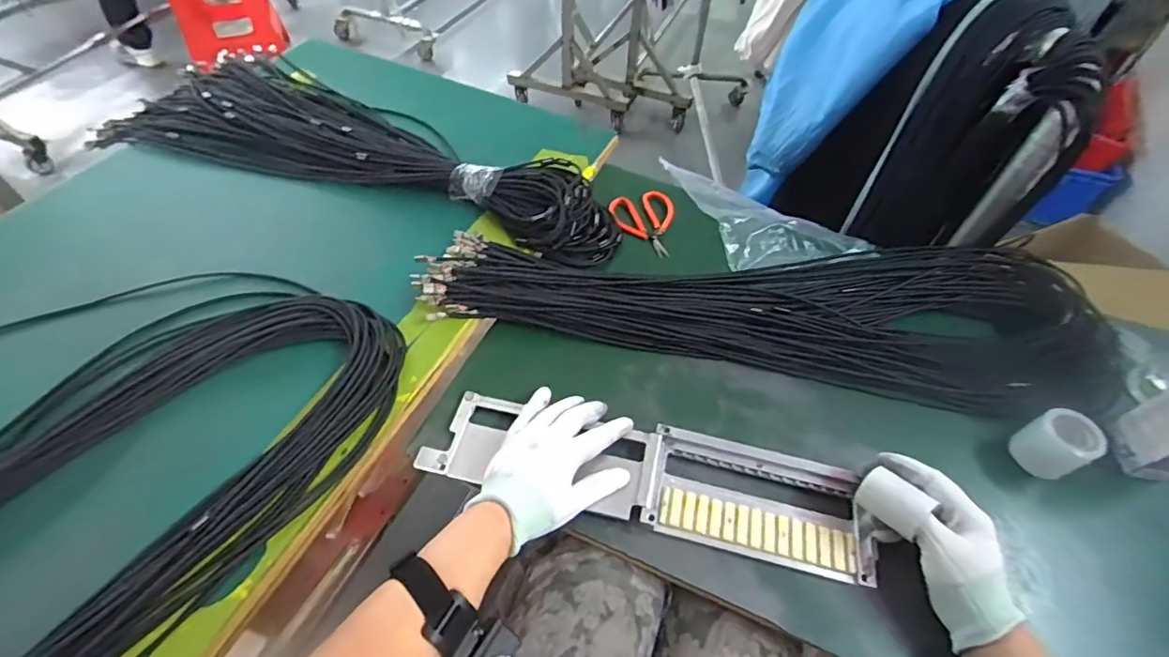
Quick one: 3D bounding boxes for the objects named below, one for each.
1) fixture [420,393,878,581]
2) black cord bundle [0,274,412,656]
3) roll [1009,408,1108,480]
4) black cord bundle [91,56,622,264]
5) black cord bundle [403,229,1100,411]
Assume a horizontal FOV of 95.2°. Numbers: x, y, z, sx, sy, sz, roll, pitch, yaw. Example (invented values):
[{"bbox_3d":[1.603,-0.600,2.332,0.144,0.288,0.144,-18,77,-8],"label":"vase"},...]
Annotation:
[{"bbox_3d":[0.054,0.135,0.496,0.391,0.021,0.100,12,53,4],"label":"fixture"},{"bbox_3d":[-0.523,0.181,0.405,0.406,0.069,0.756,30,57,19],"label":"black cord bundle"},{"bbox_3d":[0.466,0.115,0.528,0.051,0.058,0.051,2,52,-2],"label":"roll"},{"bbox_3d":[-0.305,-0.266,0.752,0.765,0.055,0.240,18,54,11],"label":"black cord bundle"},{"bbox_3d":[0.209,-0.031,0.625,0.771,0.071,0.195,7,52,2],"label":"black cord bundle"}]

